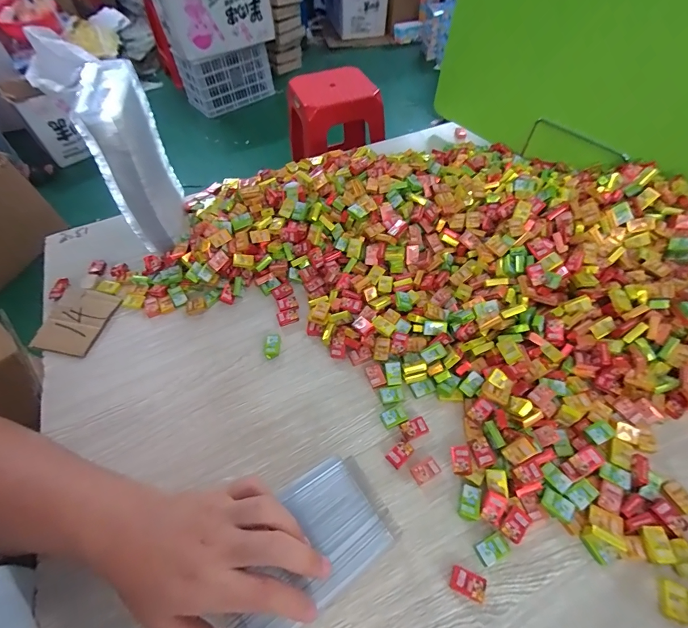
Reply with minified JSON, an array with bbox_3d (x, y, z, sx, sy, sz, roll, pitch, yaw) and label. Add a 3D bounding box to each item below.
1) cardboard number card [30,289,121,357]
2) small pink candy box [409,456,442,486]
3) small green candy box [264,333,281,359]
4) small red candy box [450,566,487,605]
[{"bbox_3d":[-0.345,0.009,0.446,0.074,0.006,0.090,9,56,8],"label":"cardboard number card"},{"bbox_3d":[0.080,0.153,0.337,0.027,0.010,0.017,-25,58,-15],"label":"small pink candy box"},{"bbox_3d":[-0.087,0.040,0.420,0.019,0.007,0.031,-1,55,1],"label":"small green candy box"},{"bbox_3d":[0.104,0.224,0.285,0.030,0.009,0.017,19,58,14],"label":"small red candy box"}]

